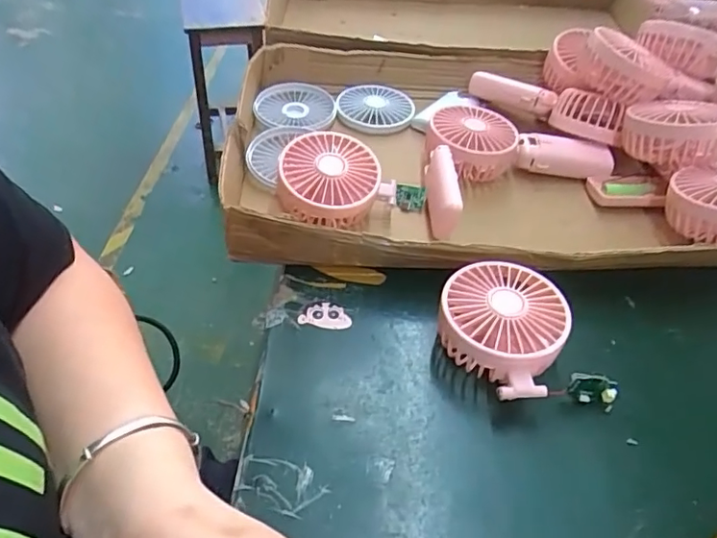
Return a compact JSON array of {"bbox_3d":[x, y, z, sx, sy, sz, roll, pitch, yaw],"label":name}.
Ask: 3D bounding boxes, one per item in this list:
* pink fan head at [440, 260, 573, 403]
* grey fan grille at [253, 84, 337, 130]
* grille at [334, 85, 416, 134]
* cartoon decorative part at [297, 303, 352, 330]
[{"bbox_3d":[0.100,0.045,0.397,0.083,0.048,0.094,22,48,18],"label":"pink fan head"},{"bbox_3d":[-0.067,-0.176,0.607,0.091,0.014,0.082,-14,47,-17],"label":"grey fan grille"},{"bbox_3d":[0.019,-0.178,0.621,0.084,0.022,0.071,3,45,0],"label":"grille"},{"bbox_3d":[-0.025,0.036,0.431,0.039,0.005,0.020,5,45,2],"label":"cartoon decorative part"}]

